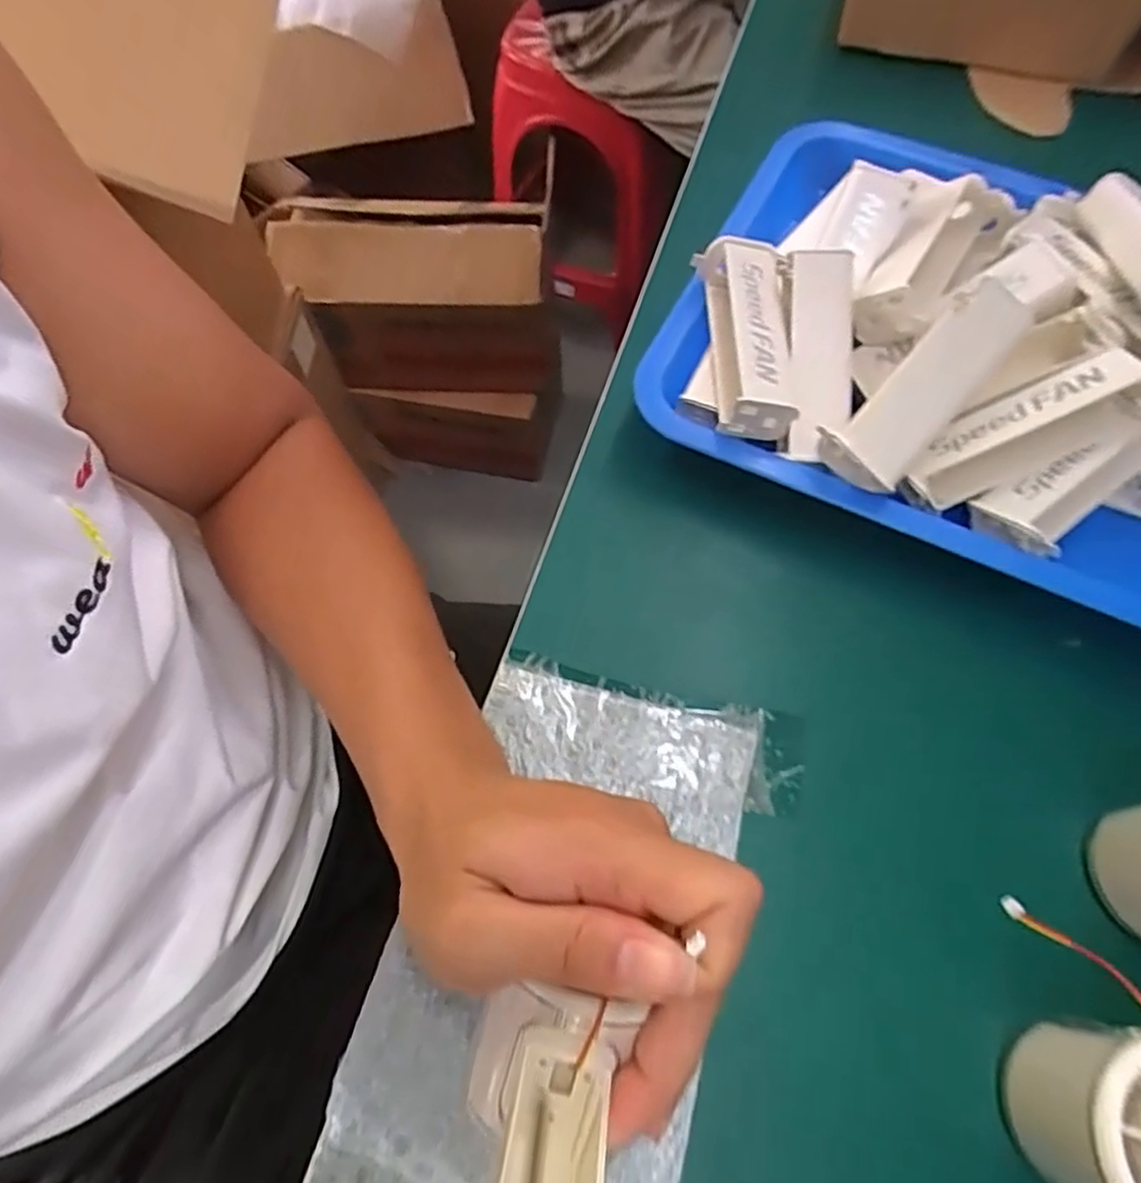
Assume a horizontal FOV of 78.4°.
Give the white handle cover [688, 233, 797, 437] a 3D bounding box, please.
[{"bbox_3d":[0.091,-0.126,0.349,0.042,0.029,0.103,-4,69,0],"label":"white handle cover"}]

